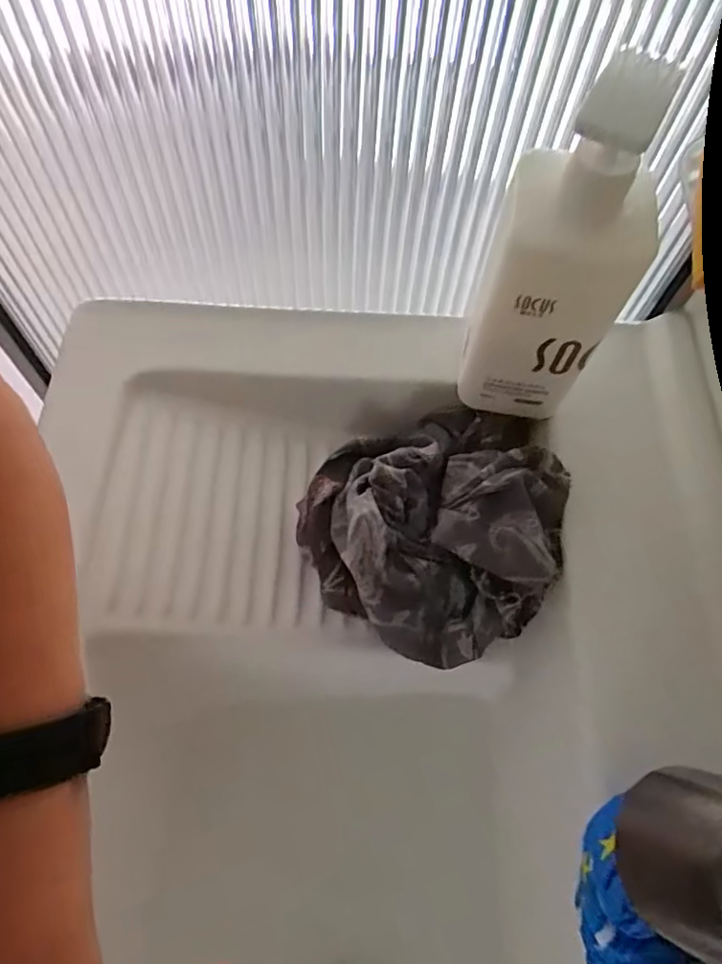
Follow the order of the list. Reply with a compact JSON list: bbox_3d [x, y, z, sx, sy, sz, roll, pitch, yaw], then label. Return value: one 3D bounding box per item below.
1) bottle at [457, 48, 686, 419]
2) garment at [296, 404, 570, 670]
[{"bbox_3d":[0.118,-0.131,0.356,0.081,0.227,0.067,15,64,5],"label":"bottle"},{"bbox_3d":[0.054,0.031,0.434,0.177,0.067,0.175,1,64,-2],"label":"garment"}]

